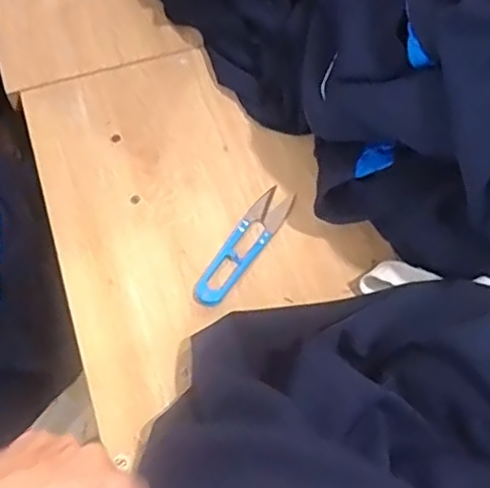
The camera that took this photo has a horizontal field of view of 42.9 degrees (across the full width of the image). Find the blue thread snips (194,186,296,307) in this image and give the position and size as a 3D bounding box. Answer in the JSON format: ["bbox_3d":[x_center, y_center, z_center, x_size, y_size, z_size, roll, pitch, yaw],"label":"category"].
[{"bbox_3d":[-0.001,-0.001,0.502,0.027,0.006,0.120,32,68,15],"label":"blue thread snips"}]

